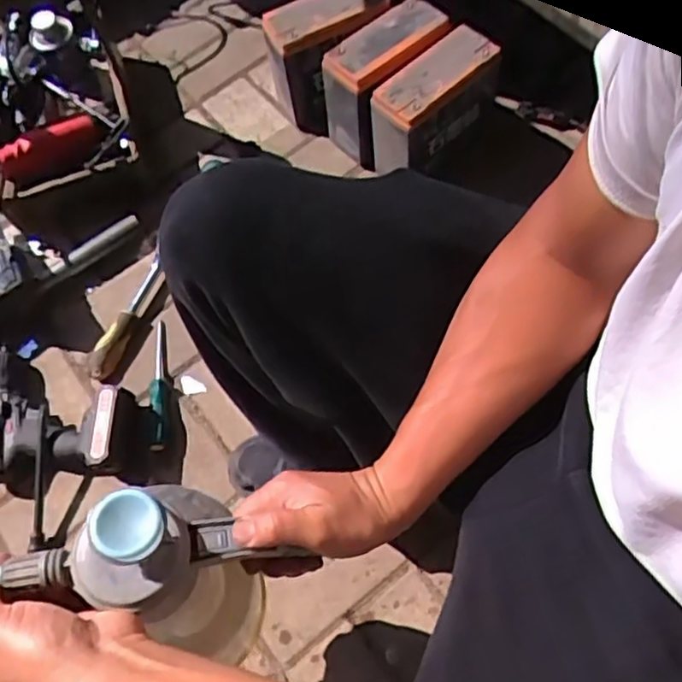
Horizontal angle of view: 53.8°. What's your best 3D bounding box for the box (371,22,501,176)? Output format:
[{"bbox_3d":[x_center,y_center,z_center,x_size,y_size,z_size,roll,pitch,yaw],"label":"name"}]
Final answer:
[{"bbox_3d":[0.131,-0.337,0.978,0.090,0.131,0.203,40,74,18],"label":"box"}]

